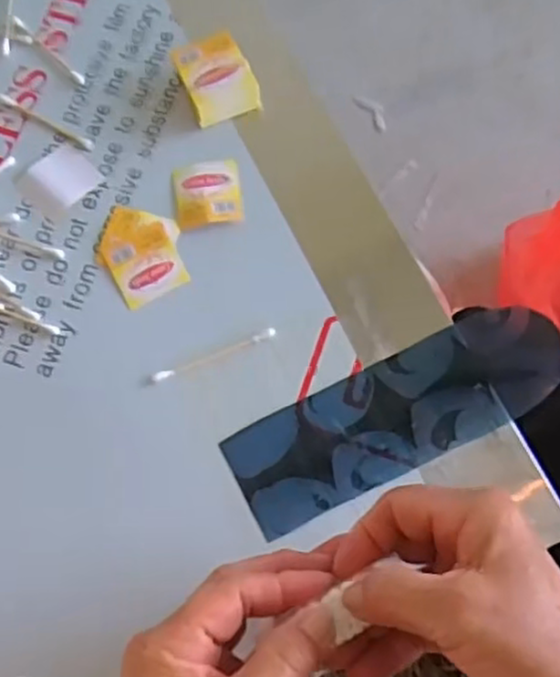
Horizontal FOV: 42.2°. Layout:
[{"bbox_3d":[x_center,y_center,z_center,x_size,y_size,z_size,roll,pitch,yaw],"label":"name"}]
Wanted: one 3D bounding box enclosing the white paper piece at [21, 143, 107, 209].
[{"bbox_3d":[-0.136,-0.101,0.450,0.039,0.004,0.038,40,78,13],"label":"white paper piece"}]

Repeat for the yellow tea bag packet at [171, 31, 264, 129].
[{"bbox_3d":[-0.039,-0.162,0.454,0.042,0.024,0.047,-21,73,-4],"label":"yellow tea bag packet"}]

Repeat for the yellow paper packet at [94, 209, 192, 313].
[{"bbox_3d":[-0.083,-0.053,0.433,0.047,0.005,0.062,-26,73,-6],"label":"yellow paper packet"}]

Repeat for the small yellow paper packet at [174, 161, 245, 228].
[{"bbox_3d":[-0.043,-0.088,0.439,0.039,0.006,0.043,-9,72,0],"label":"small yellow paper packet"}]

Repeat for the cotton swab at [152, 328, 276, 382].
[{"bbox_3d":[-0.037,0.009,0.408,0.073,0.004,0.005,-20,73,-4],"label":"cotton swab"}]

